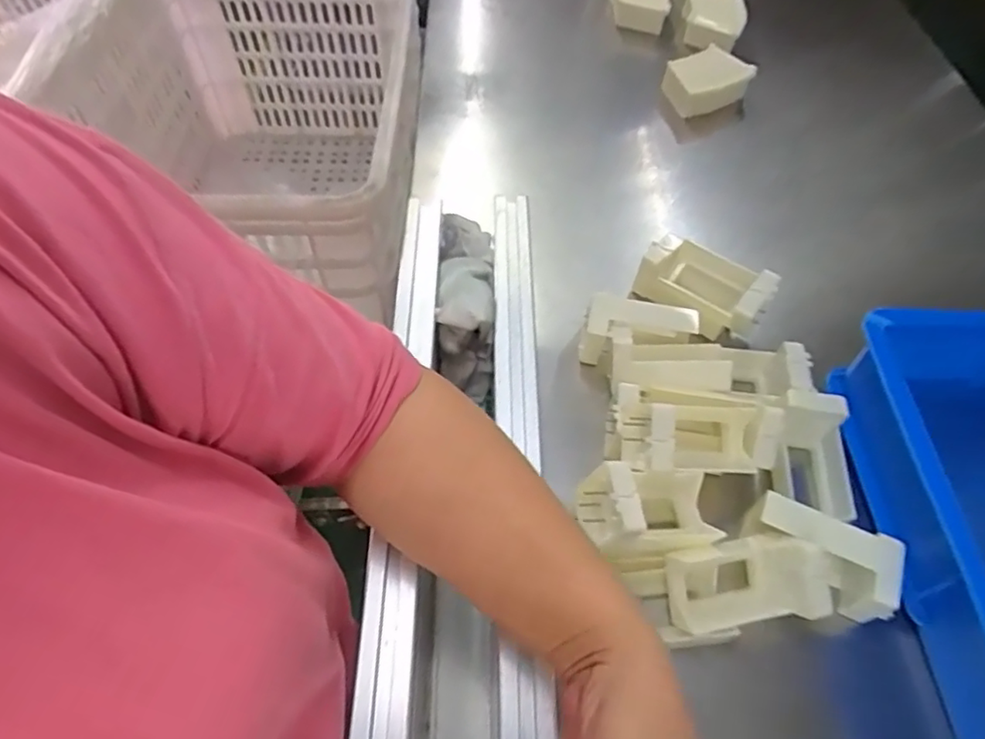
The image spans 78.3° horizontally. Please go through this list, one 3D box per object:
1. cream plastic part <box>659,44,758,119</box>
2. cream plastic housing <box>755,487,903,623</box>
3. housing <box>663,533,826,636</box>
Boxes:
[{"bbox_3d":[0.286,-0.388,0.815,0.116,0.048,0.083,-25,60,-17],"label":"cream plastic part"},{"bbox_3d":[0.246,0.140,0.452,0.098,0.046,0.055,19,58,11],"label":"cream plastic housing"},{"bbox_3d":[0.177,0.152,0.429,0.103,0.037,0.053,-4,57,-4],"label":"housing"}]

